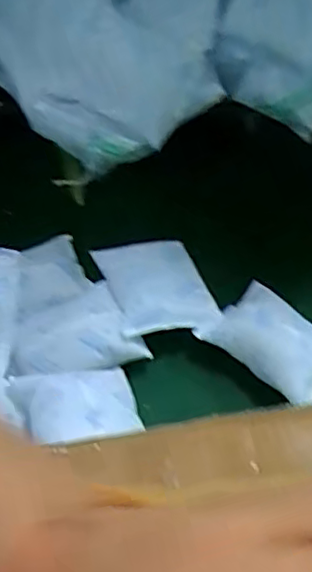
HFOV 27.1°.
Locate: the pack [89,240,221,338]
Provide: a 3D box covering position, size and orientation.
[{"bbox_3d":[0.000,-0.001,0.776,0.112,0.025,0.137,-6,47,-19],"label":"pack"}]

